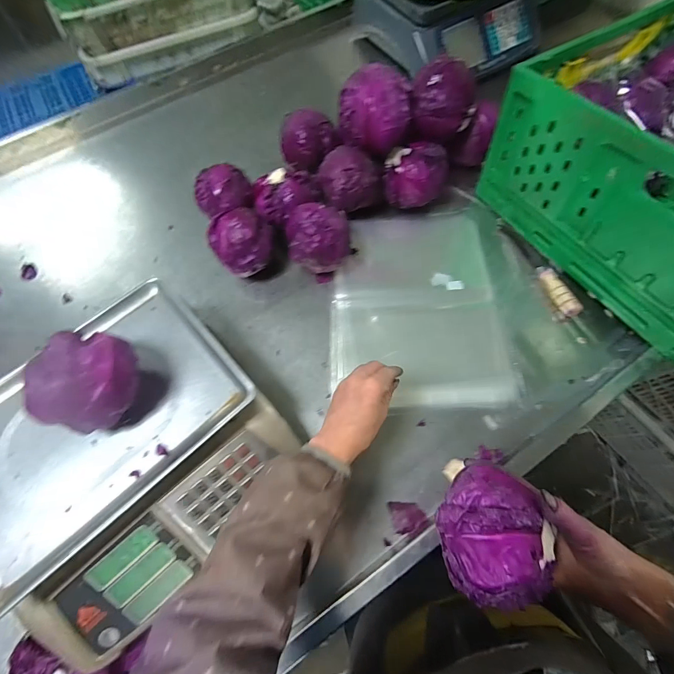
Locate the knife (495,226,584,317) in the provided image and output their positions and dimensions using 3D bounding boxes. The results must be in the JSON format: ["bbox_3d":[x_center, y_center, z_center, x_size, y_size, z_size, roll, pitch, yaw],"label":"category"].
[{"bbox_3d":[0.350,-0.126,0.582,0.029,0.041,0.212,-16,67,-4],"label":"knife"}]

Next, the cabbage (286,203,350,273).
[{"bbox_3d":[-0.030,-0.158,0.565,0.102,0.108,0.097,-3,67,1],"label":"cabbage"}]

